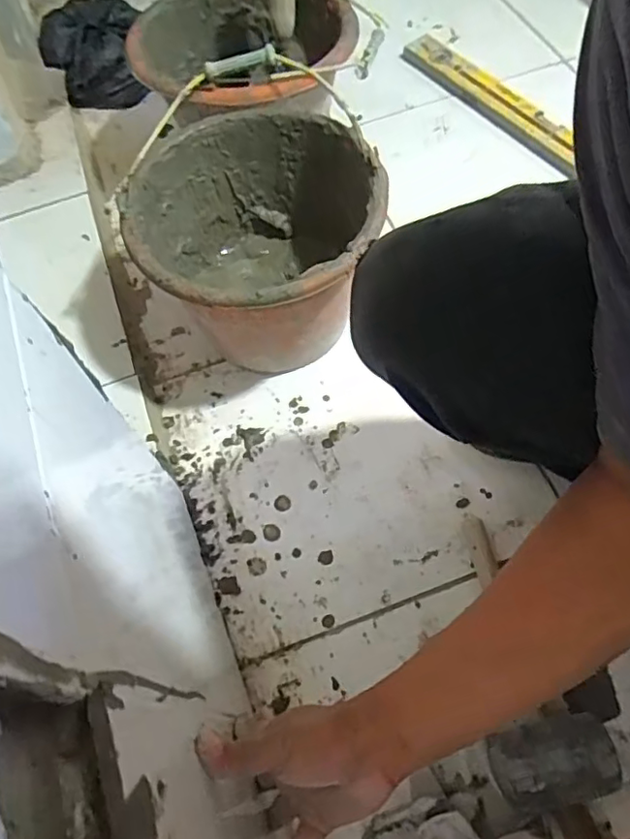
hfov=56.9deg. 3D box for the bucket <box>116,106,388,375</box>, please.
[{"bbox_3d":[-0.057,-0.190,0.679,0.258,0.199,0.282,-2,60,3],"label":"bucket"}]

